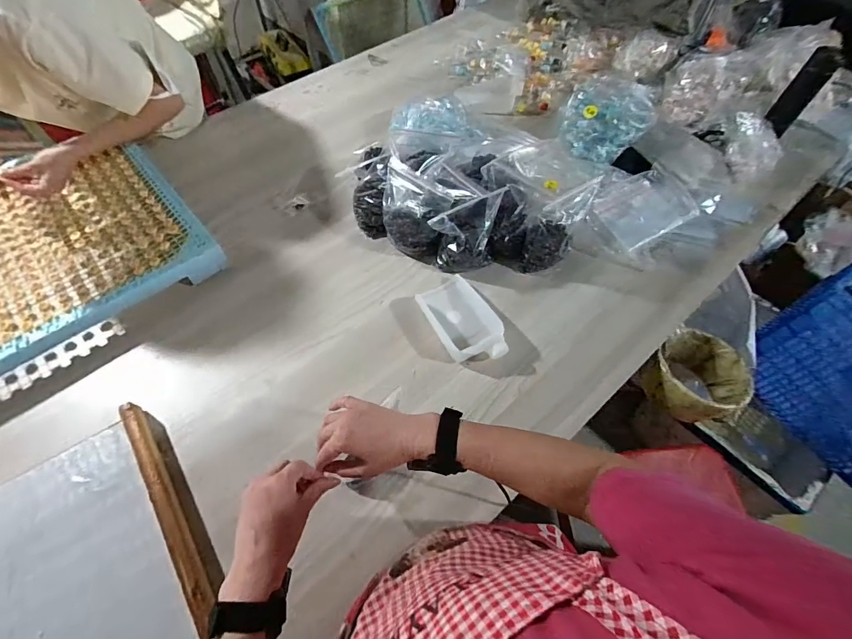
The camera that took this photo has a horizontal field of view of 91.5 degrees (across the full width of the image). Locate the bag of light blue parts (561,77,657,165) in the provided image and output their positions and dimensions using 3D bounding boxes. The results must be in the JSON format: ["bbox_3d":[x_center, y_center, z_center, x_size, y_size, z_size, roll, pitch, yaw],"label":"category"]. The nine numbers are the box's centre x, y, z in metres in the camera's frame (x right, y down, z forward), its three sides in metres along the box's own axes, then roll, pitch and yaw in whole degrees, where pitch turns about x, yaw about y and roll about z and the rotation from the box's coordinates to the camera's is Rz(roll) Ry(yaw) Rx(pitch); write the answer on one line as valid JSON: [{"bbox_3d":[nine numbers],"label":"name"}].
[{"bbox_3d":[0.427,-0.470,0.985,0.196,0.121,0.163,10,61,3],"label":"bag of light blue parts"}]

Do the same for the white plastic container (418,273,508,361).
[{"bbox_3d":[0.069,0.000,0.785,0.106,0.055,0.190,-24,64,-15],"label":"white plastic container"}]

